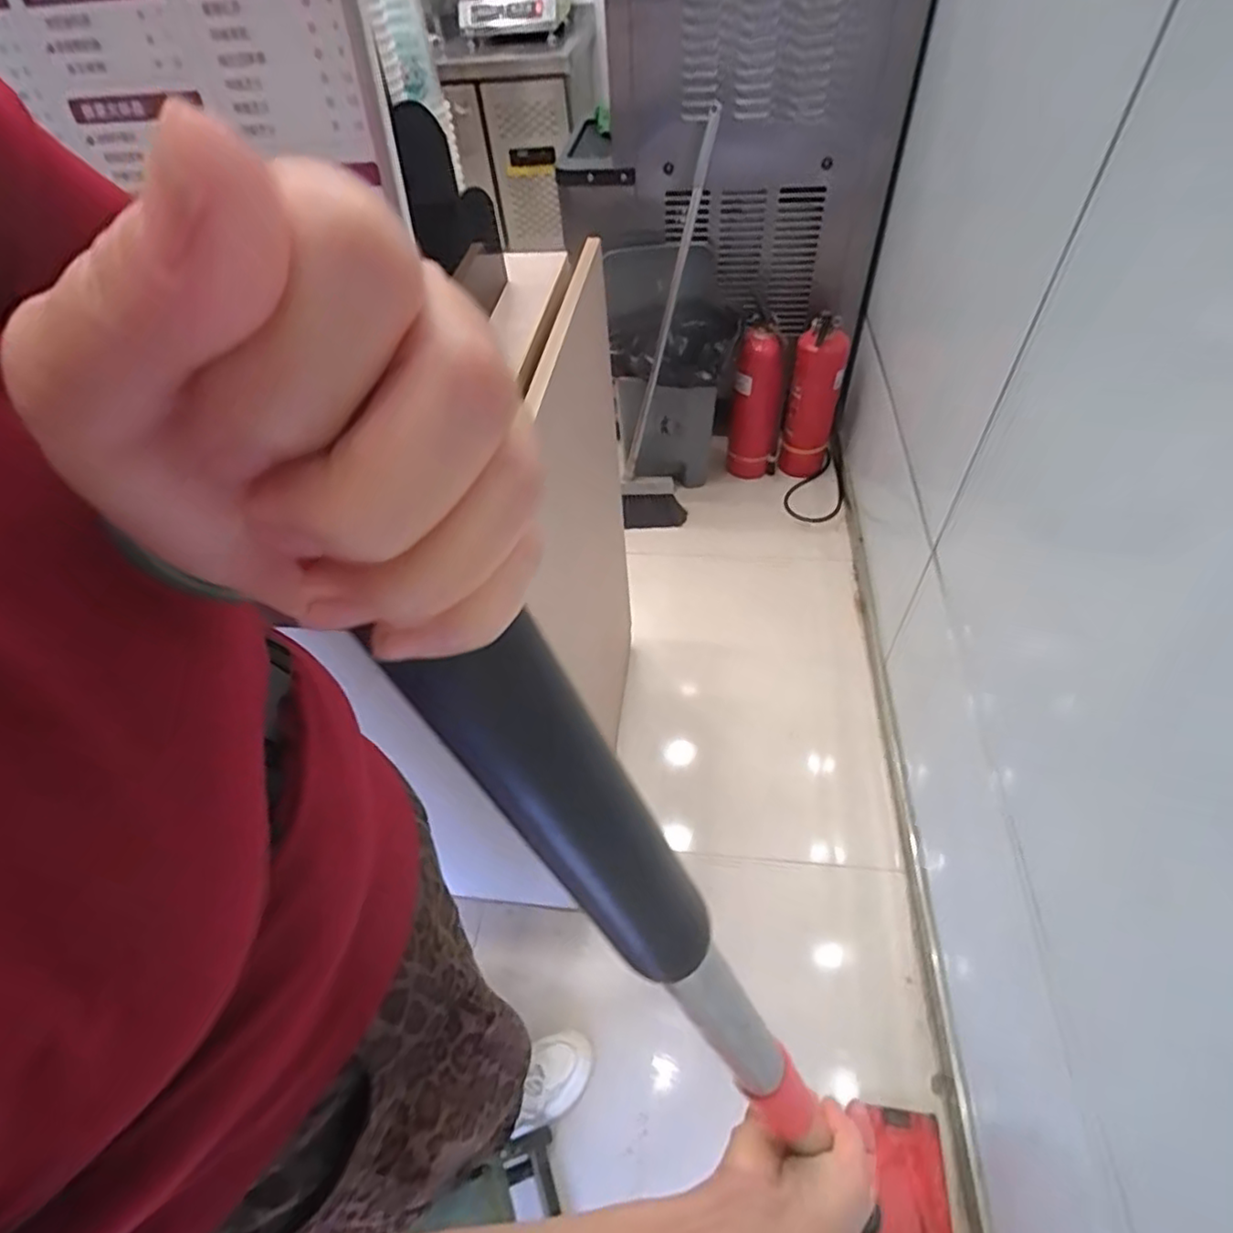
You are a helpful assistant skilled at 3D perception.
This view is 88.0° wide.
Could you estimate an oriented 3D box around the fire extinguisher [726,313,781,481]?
[{"bbox_3d":[0.383,-0.582,1.772,0.136,0.436,0.132,3,50,9],"label":"fire extinguisher"}]

